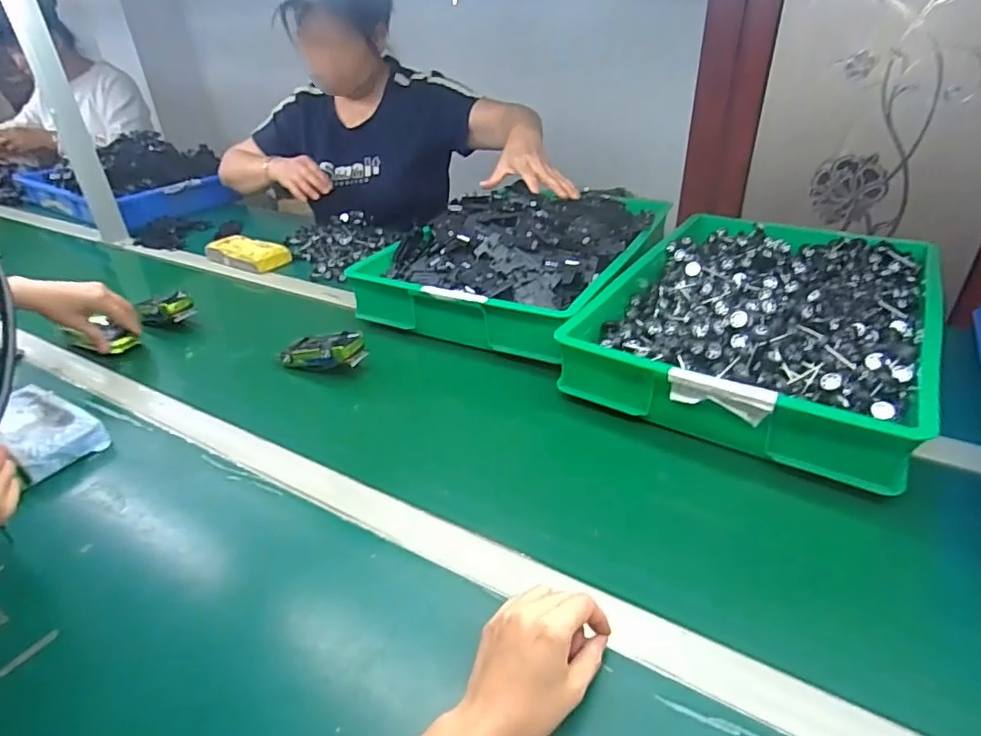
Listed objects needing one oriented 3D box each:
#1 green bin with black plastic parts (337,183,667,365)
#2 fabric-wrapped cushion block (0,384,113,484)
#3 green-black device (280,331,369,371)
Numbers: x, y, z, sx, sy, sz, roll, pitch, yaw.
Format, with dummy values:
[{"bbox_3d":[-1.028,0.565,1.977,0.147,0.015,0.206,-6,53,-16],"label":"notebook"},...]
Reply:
[{"bbox_3d":[0.069,-0.207,0.940,0.358,0.120,0.521,16,36,27],"label":"green bin with black plastic parts"},{"bbox_3d":[-0.517,0.069,0.635,0.163,0.036,0.079,17,37,28],"label":"fabric-wrapped cushion block"},{"bbox_3d":[-0.227,-0.020,0.751,0.127,0.039,0.052,-4,29,20],"label":"green-black device"}]

